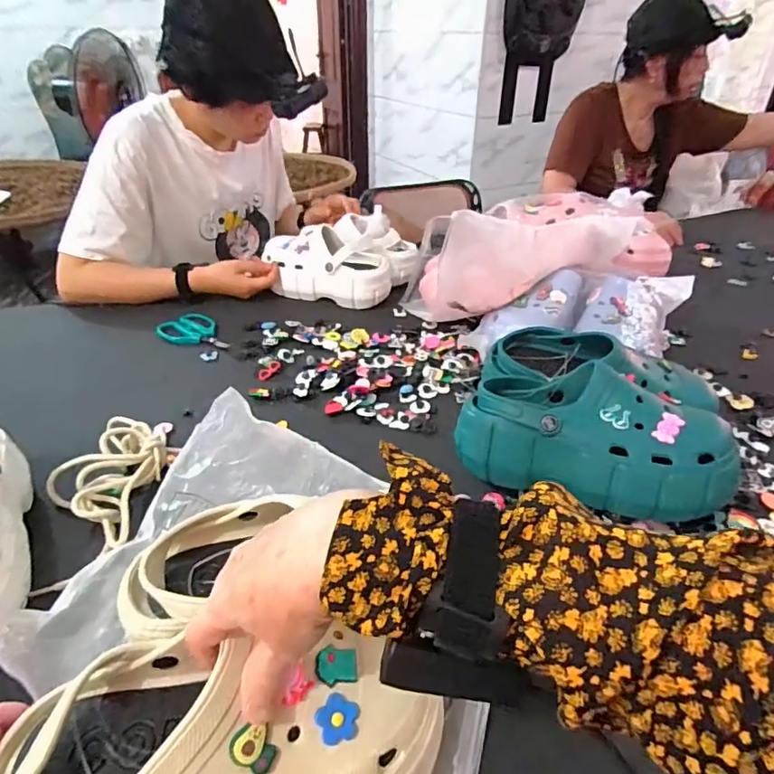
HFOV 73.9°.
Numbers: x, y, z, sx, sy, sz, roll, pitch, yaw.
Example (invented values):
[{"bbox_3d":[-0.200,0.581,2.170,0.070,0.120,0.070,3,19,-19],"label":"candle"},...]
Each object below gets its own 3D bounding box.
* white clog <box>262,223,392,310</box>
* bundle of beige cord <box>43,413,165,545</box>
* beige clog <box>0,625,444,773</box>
[{"bbox_3d":[-0.113,-0.222,0.934,0.237,0.106,0.093,7,35,8],"label":"white clog"},{"bbox_3d":[-0.288,0.086,0.541,0.103,0.041,0.138,9,35,12],"label":"bundle of beige cord"},{"bbox_3d":[-0.094,0.203,0.296,0.249,0.097,0.104,-3,35,-7],"label":"beige clog"}]

